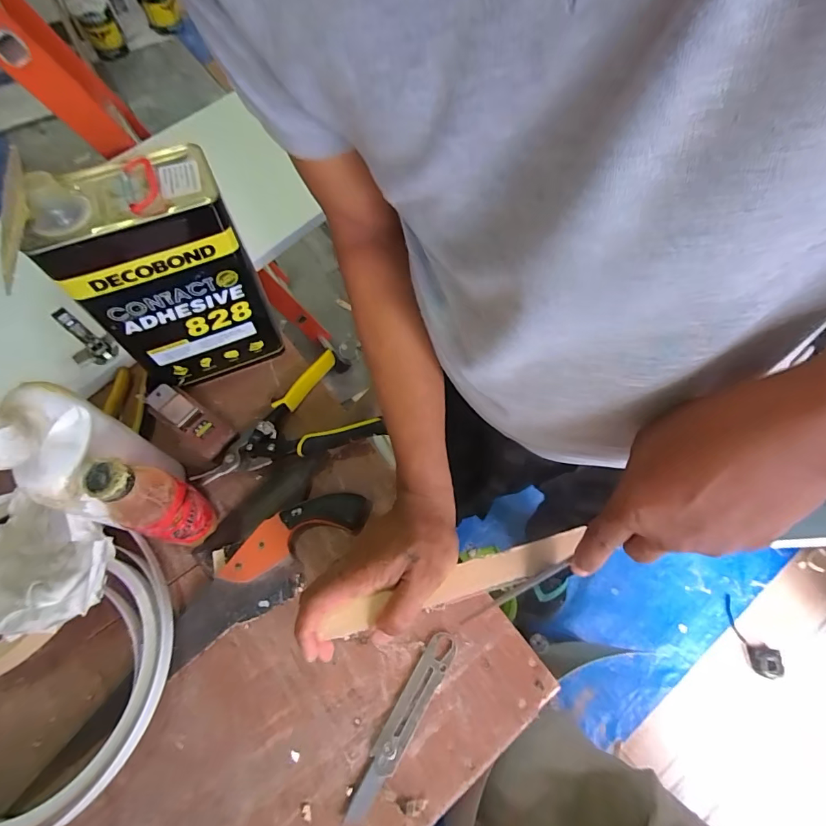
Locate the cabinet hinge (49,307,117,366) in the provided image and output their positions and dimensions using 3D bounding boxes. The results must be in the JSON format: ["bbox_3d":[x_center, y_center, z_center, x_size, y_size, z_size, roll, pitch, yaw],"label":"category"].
[{"bbox_3d":[-0.415,-0.095,0.544,0.046,0.088,0.031,-8,64,-5],"label":"cabinet hinge"}]

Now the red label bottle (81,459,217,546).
[{"bbox_3d":[-0.241,0.090,0.415,0.050,0.181,0.055,22,66,9],"label":"red label bottle"}]

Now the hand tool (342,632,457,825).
[{"bbox_3d":[-0.008,0.301,0.422,0.029,0.009,0.172,29,67,12],"label":"hand tool"}]

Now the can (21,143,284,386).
[{"bbox_3d":[-0.261,-0.133,0.479,0.162,0.257,0.084,-29,68,-15],"label":"can"}]

